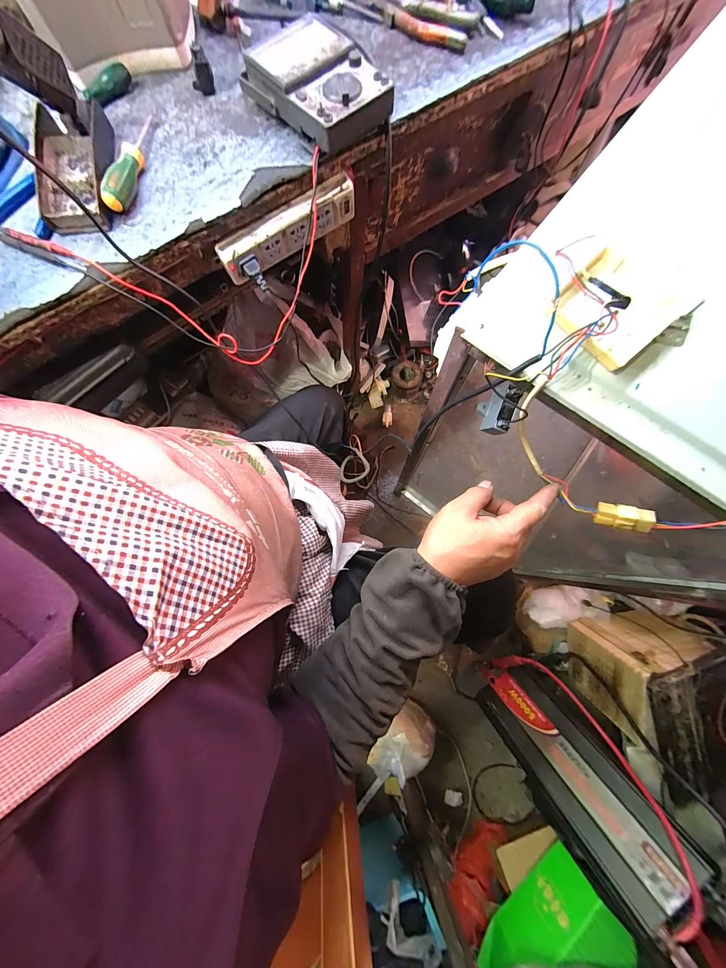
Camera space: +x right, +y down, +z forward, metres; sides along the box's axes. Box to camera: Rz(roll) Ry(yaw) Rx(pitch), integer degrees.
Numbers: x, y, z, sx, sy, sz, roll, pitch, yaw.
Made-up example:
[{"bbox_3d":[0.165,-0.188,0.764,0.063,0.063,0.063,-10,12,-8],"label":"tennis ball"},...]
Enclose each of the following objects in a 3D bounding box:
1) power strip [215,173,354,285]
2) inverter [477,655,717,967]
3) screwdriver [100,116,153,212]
[{"bbox_3d":[-0.106,-0.364,0.453,0.211,0.051,0.023,-33,79,-6],"label":"power strip"},{"bbox_3d":[0.490,0.670,0.728,0.219,0.464,0.145,-34,116,0],"label":"inverter"},{"bbox_3d":[-0.294,-0.418,0.399,0.026,0.029,0.160,4,78,2],"label":"screwdriver"}]

